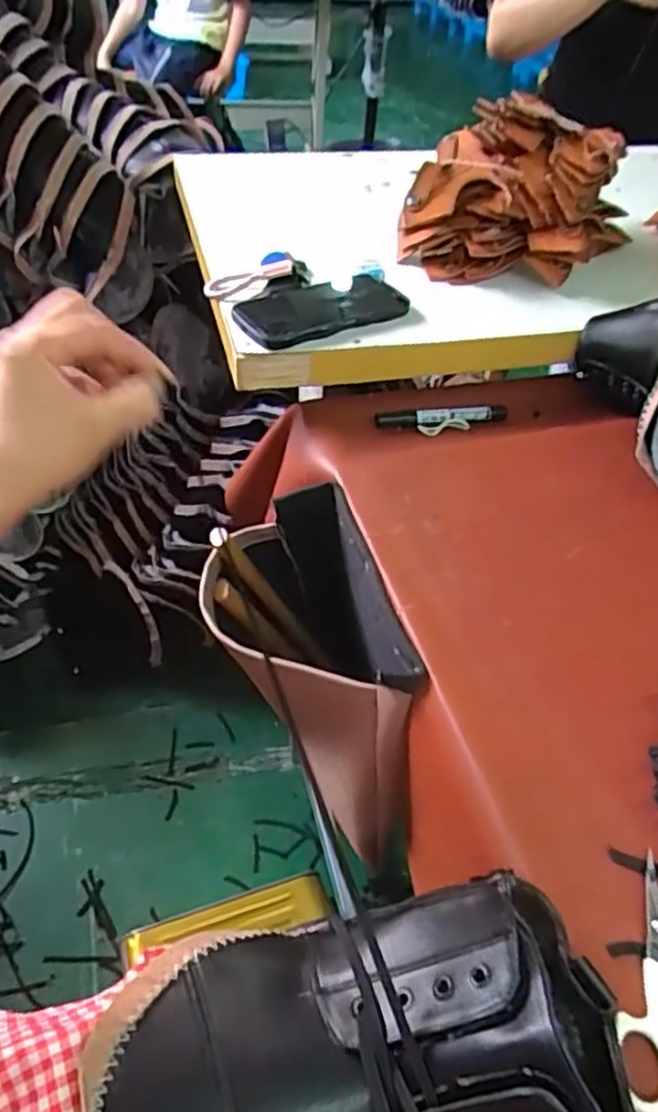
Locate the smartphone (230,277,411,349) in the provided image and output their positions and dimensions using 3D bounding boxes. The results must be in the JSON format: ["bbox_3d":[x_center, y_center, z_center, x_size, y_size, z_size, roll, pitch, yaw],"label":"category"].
[{"bbox_3d":[-0.010,-0.240,0.684,0.171,0.017,0.091,-24,53,-25],"label":"smartphone"}]

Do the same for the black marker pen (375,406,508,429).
[{"bbox_3d":[0.113,-0.137,0.700,0.139,0.013,0.017,-9,48,-13],"label":"black marker pen"}]

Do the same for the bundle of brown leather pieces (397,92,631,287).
[{"bbox_3d":[0.213,-0.396,0.776,0.226,0.128,0.198,18,48,12],"label":"bundle of brown leather pieces"}]

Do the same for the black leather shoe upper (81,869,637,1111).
[{"bbox_3d":[0.010,0.239,0.326,0.229,0.100,0.153,-11,49,-15],"label":"black leather shoe upper"}]

